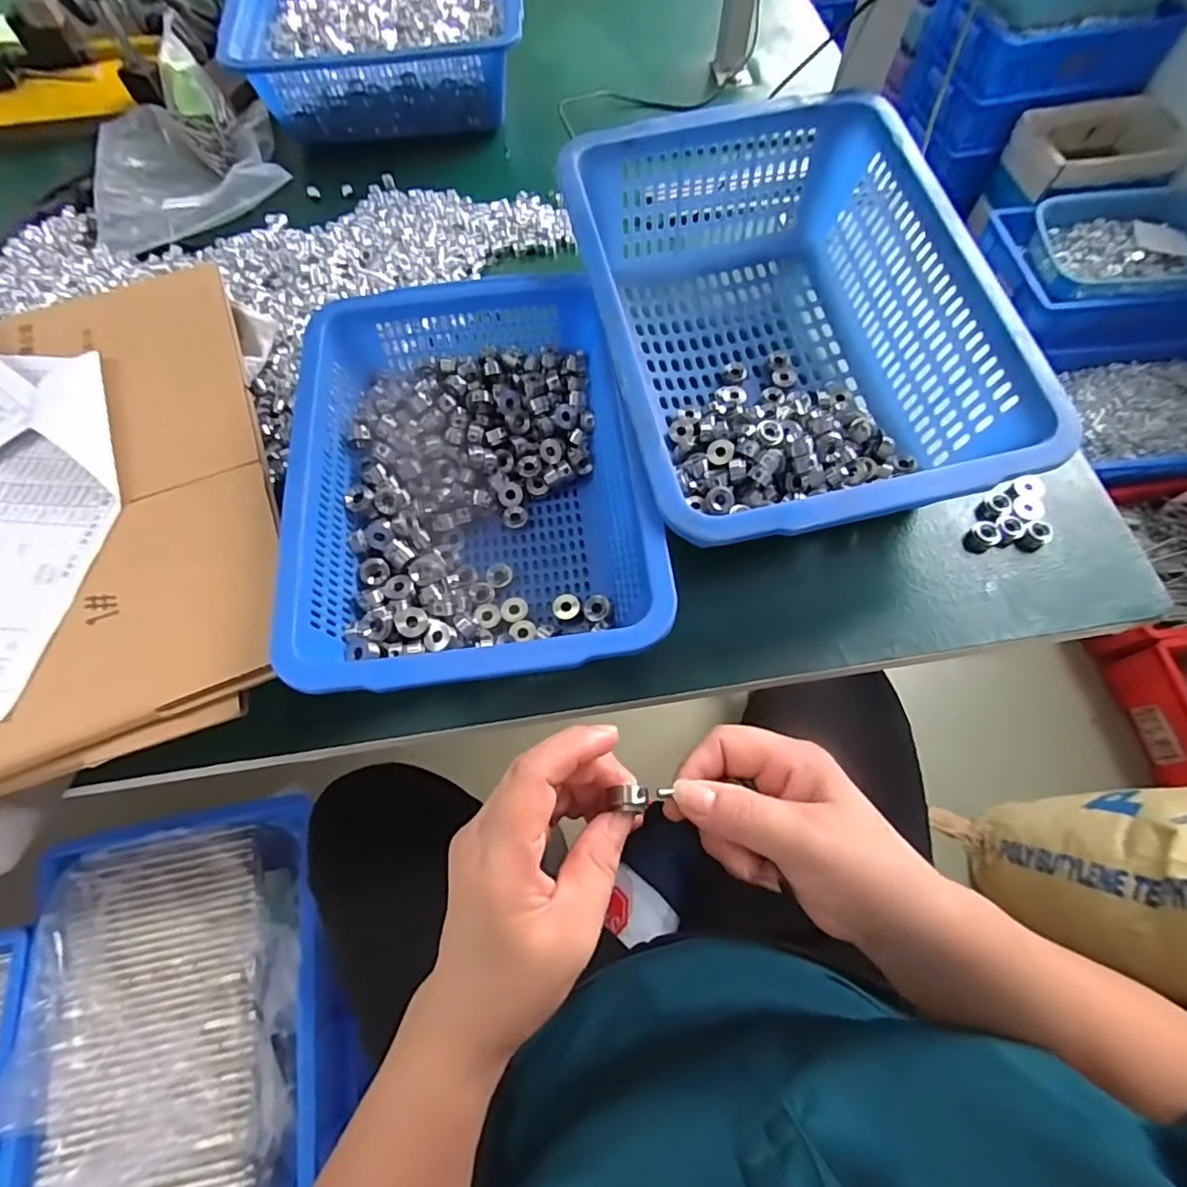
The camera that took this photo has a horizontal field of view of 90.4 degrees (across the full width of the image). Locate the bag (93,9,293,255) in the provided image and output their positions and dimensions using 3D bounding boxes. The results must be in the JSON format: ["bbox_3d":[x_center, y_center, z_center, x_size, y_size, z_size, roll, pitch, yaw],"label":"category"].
[{"bbox_3d":[-0.439,-0.471,0.613,0.185,0.073,0.235,-22,68,-8],"label":"bag"}]

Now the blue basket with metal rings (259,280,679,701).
[{"bbox_3d":[-0.080,-0.083,0.432,0.236,0.099,0.317,-7,66,-2],"label":"blue basket with metal rings"}]

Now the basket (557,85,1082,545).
[{"bbox_3d":[0.138,-0.195,0.458,0.268,0.125,0.357,-12,67,-4],"label":"basket"}]

